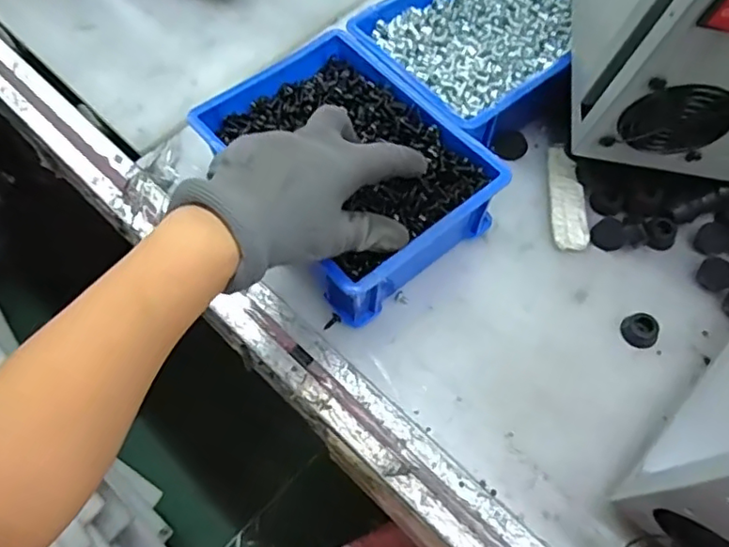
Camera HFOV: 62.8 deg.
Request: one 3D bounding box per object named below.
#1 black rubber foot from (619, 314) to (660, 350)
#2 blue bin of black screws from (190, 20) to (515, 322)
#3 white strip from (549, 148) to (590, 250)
[{"bbox_3d":[0.192,0.039,0.414,0.019,0.015,0.024,-32,67,-15],"label":"black rubber foot"},{"bbox_3d":[-0.012,-0.078,0.446,0.143,0.065,0.191,-37,67,-15],"label":"blue bin of black screws"},{"bbox_3d":[0.159,-0.061,0.470,0.027,0.008,0.096,4,63,3],"label":"white strip"}]

